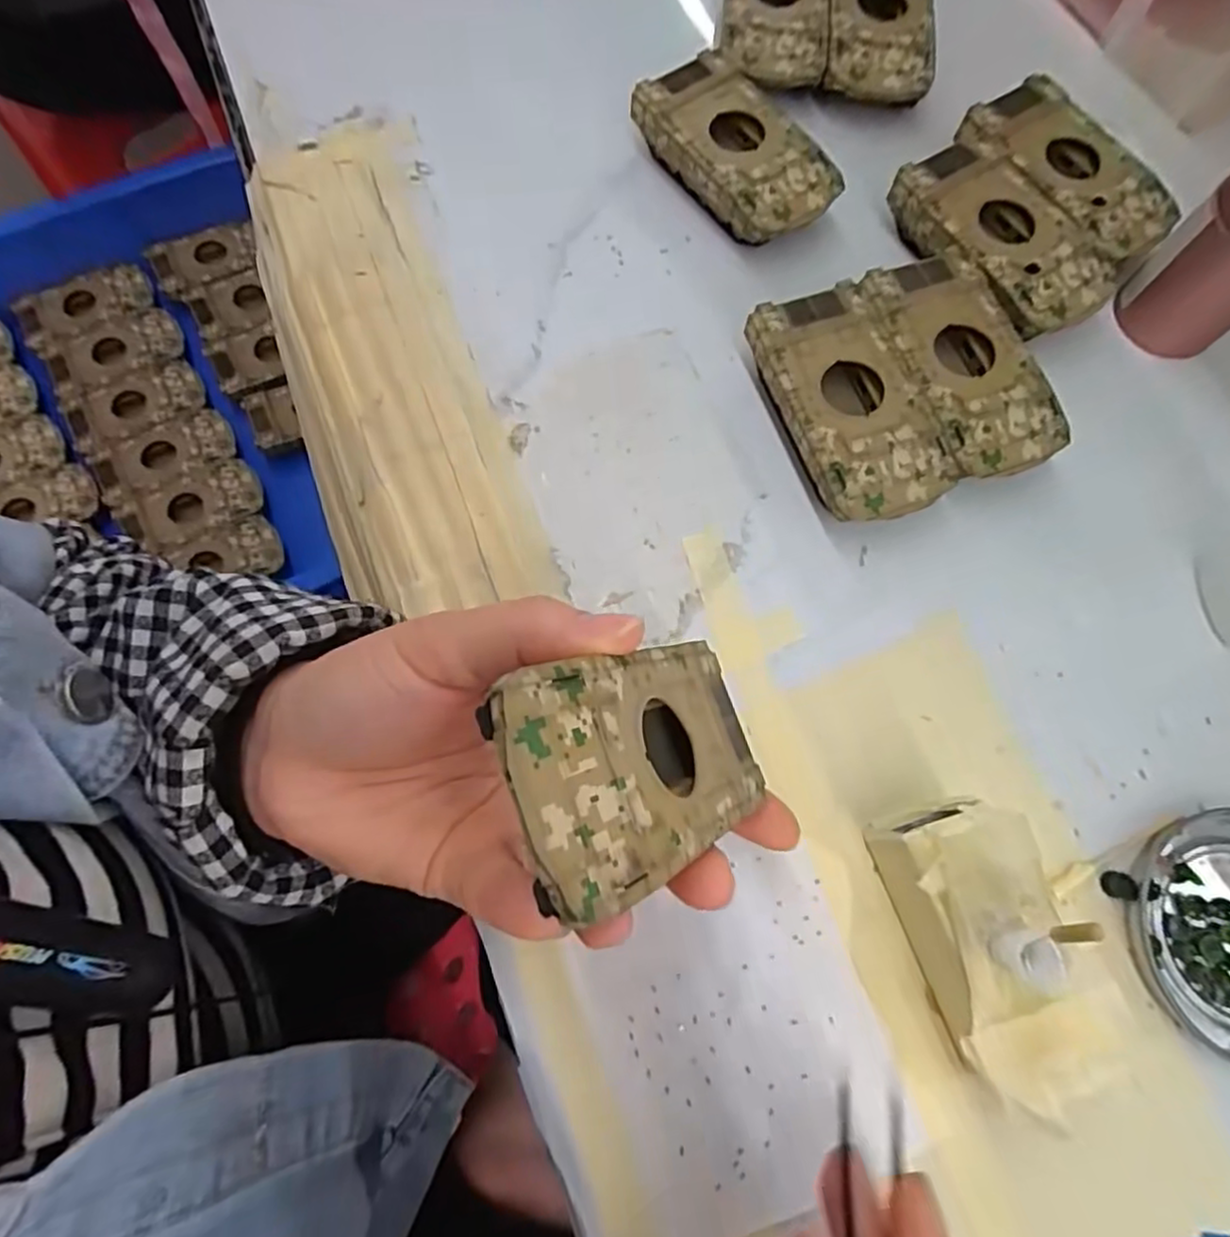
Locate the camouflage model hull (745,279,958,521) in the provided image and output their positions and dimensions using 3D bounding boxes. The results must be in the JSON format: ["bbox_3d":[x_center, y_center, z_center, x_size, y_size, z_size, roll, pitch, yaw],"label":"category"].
[{"bbox_3d":[0.090,-0.081,0.272,0.050,0.026,0.095,-21,74,-8],"label":"camouflage model hull"}]

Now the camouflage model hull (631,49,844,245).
[{"bbox_3d":[0.055,-0.207,0.311,0.051,0.028,0.094,-34,76,-12],"label":"camouflage model hull"}]

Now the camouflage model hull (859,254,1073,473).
[{"bbox_3d":[0.138,-0.098,0.279,0.051,0.026,0.094,-19,74,-8],"label":"camouflage model hull"}]

